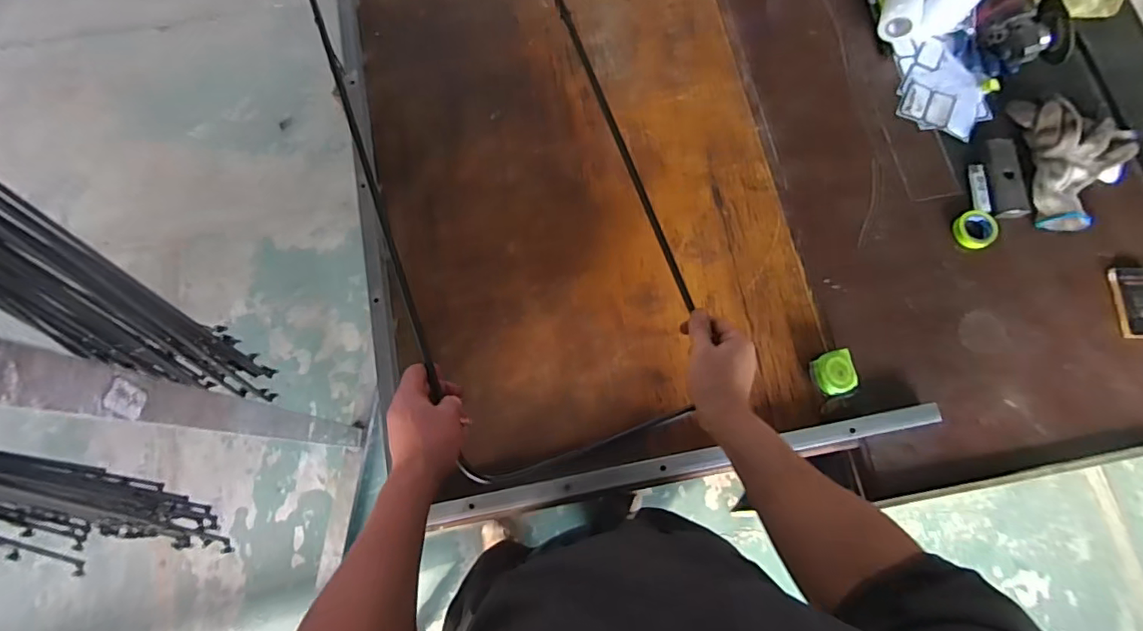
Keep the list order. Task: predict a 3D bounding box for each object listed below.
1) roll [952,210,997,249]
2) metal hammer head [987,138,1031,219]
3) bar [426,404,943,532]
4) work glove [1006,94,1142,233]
[{"bbox_3d":[0.607,-0.129,0.791,0.063,0.018,0.054,-36,78,-7],"label":"roll"},{"bbox_3d":[0.667,-0.209,0.801,0.049,0.017,0.131,8,74,1],"label":"metal hammer head"},{"bbox_3d":[0.159,0.199,0.697,0.665,0.039,0.038,-11,76,-1],"label":"bar"},{"bbox_3d":[0.764,-0.227,0.789,0.141,0.031,0.208,6,76,3],"label":"work glove"}]

